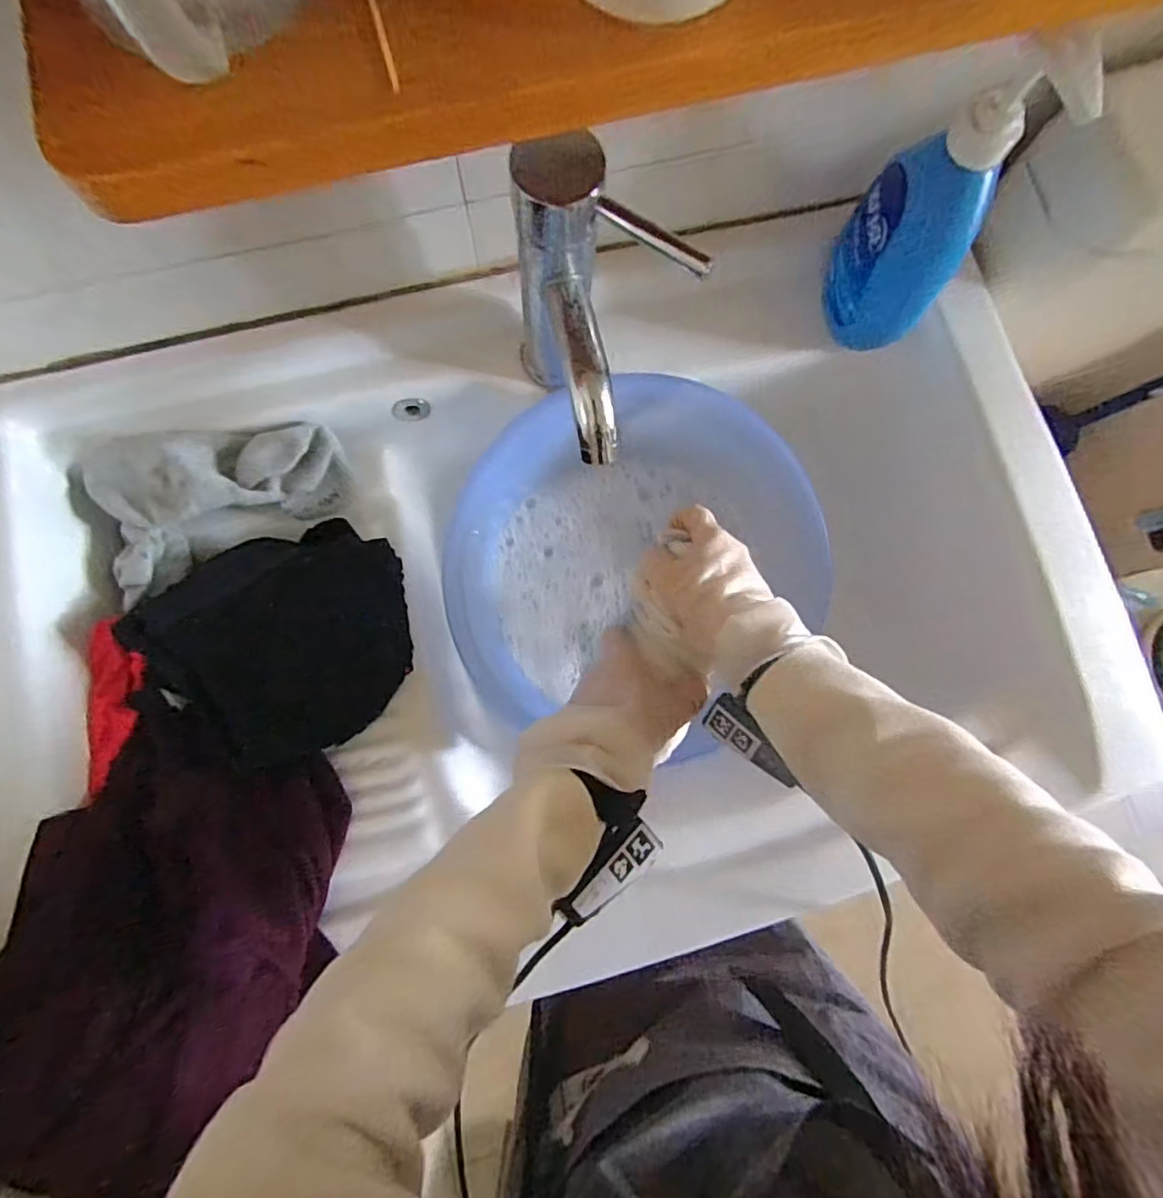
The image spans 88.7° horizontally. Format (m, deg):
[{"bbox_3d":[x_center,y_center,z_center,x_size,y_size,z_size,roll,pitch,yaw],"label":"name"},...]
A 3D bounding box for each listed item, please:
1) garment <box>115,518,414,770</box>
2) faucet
[{"bbox_3d":[-0.223,0.030,0.472,0.182,0.024,0.182,7,69,-18],"label":"garment"},{"bbox_3d":[0.017,-0.160,0.357,0.088,0.155,0.127,-22,82,-5],"label":"faucet"}]

